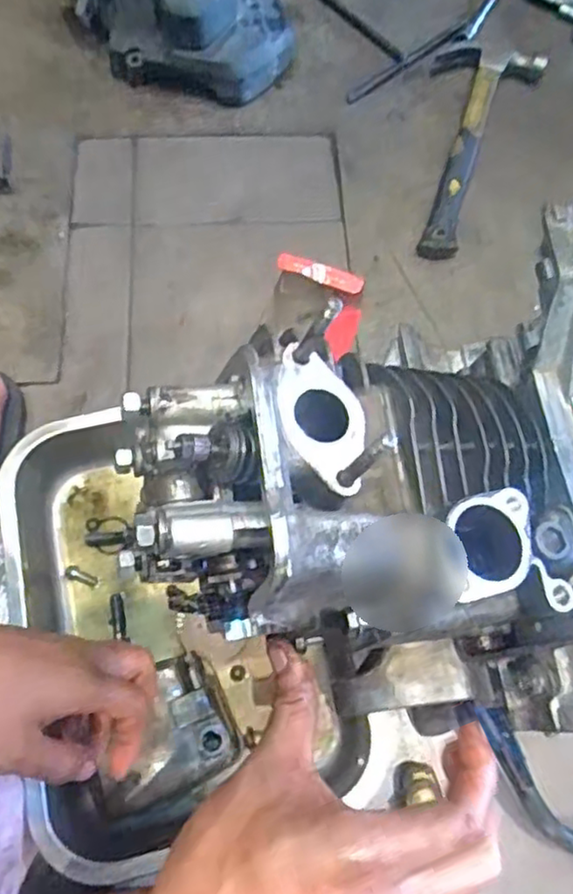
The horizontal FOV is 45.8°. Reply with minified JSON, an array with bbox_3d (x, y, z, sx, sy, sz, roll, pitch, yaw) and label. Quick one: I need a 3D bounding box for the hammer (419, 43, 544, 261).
[{"bbox_3d":[0.199,-0.347,0.778,0.117,0.022,0.315,20,72,5],"label":"hammer"}]

